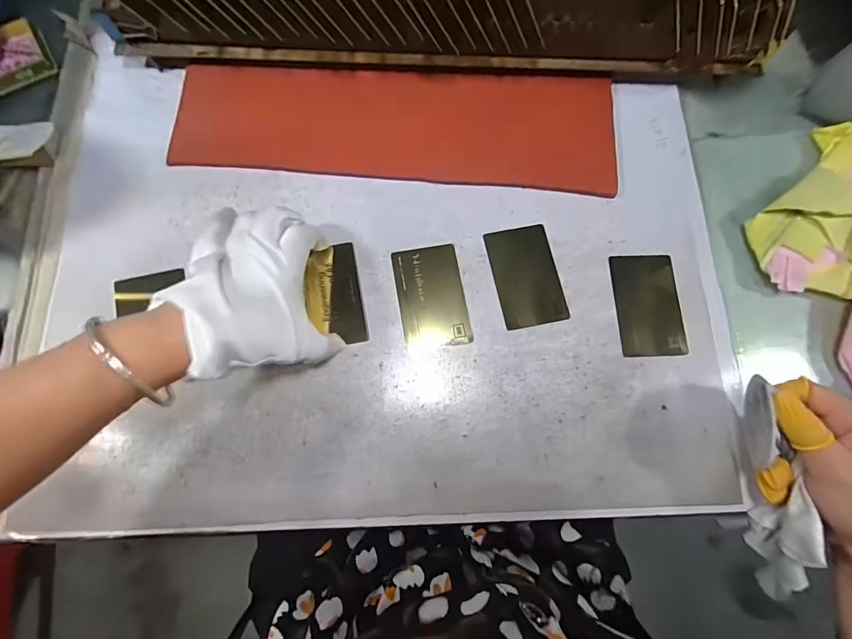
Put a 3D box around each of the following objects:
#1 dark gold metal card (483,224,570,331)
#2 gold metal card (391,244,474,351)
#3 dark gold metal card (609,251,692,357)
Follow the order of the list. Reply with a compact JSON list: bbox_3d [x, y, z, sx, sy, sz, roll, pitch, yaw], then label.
[{"bbox_3d":[0.082,-0.037,0.330,0.053,0.004,0.084,-10,77,-4],"label":"dark gold metal card"},{"bbox_3d":[0.004,-0.019,0.322,0.052,0.004,0.083,-10,77,-4],"label":"gold metal card"},{"bbox_3d":[0.182,-0.012,0.329,0.053,0.005,0.084,-2,74,-1],"label":"dark gold metal card"}]

